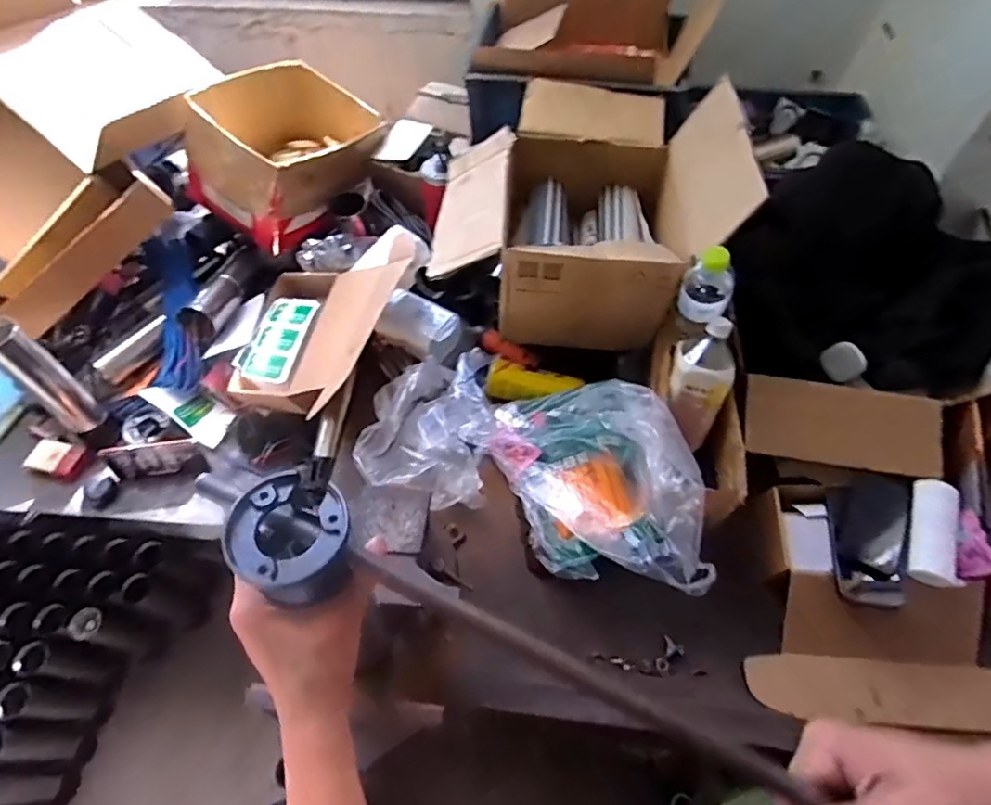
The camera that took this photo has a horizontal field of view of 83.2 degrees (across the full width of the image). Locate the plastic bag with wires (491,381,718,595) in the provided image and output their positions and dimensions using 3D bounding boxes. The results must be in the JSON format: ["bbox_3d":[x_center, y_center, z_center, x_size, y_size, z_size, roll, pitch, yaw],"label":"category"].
[{"bbox_3d":[0.139,0.104,0.769,0.219,0.163,0.332,-14,60,-9],"label":"plastic bag with wires"}]

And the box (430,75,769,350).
[{"bbox_3d":[0.127,-0.343,0.908,0.421,0.272,0.411,5,59,2],"label":"box"}]

